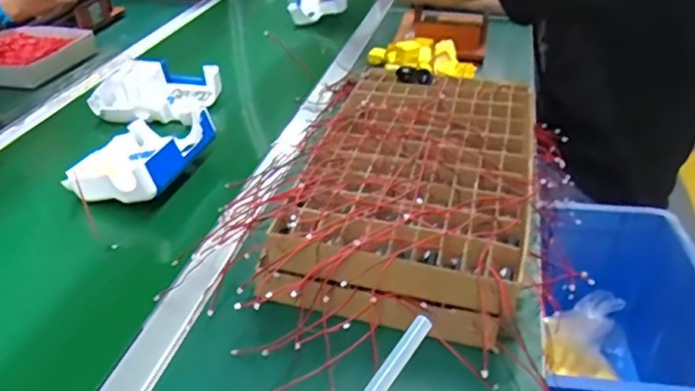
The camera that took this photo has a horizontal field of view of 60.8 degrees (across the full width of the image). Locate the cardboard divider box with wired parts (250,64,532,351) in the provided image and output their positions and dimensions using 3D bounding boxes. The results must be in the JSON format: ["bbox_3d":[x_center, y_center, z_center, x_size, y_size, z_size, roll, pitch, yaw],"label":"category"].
[{"bbox_3d":[0.088,-0.016,0.729,0.250,0.107,0.421,9,35,15],"label":"cardboard divider box with wired parts"}]

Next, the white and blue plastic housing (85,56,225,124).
[{"bbox_3d":[-0.321,-0.179,1.002,0.188,0.062,0.147,7,35,12],"label":"white and blue plastic housing"}]

